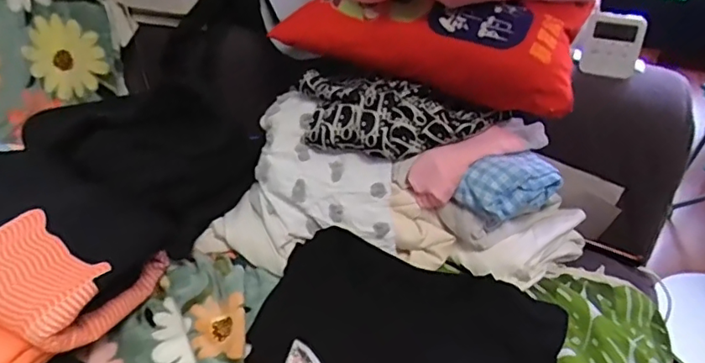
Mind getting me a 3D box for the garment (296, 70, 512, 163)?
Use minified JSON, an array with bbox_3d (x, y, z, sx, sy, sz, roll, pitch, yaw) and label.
[{"bbox_3d":[0.046,-0.084,0.676,0.249,0.061,0.128,16,36,20],"label":"garment"}]

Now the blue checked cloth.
[{"bbox_3d":[0.177,0.005,0.630,0.113,0.056,0.063,-13,37,-22],"label":"blue checked cloth"}]

